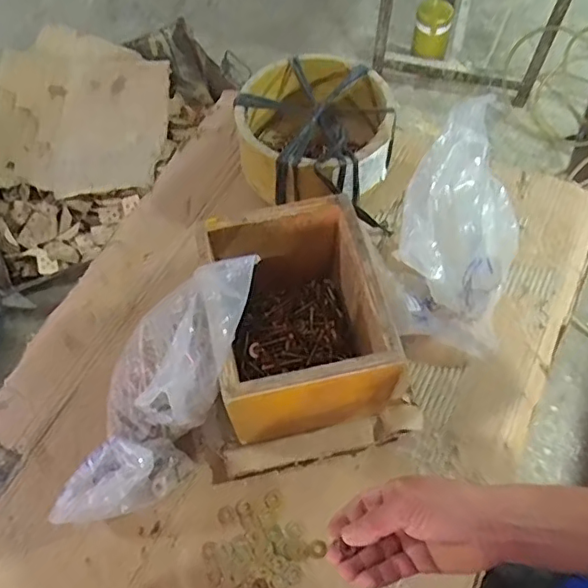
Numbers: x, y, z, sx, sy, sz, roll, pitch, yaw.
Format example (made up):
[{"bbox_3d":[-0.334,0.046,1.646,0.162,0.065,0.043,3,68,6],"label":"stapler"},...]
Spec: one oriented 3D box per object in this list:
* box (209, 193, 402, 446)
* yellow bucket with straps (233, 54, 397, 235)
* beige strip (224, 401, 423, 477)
[{"bbox_3d":[0.002,0.035,0.650,0.175,0.173,0.211,-8,62,-4],"label":"box"},{"bbox_3d":[0.027,-0.225,0.803,0.216,0.120,0.226,0,62,0],"label":"yellow bucket with straps"},{"bbox_3d":[0.035,0.171,0.661,0.229,0.018,0.040,-14,63,-8],"label":"beige strip"}]

